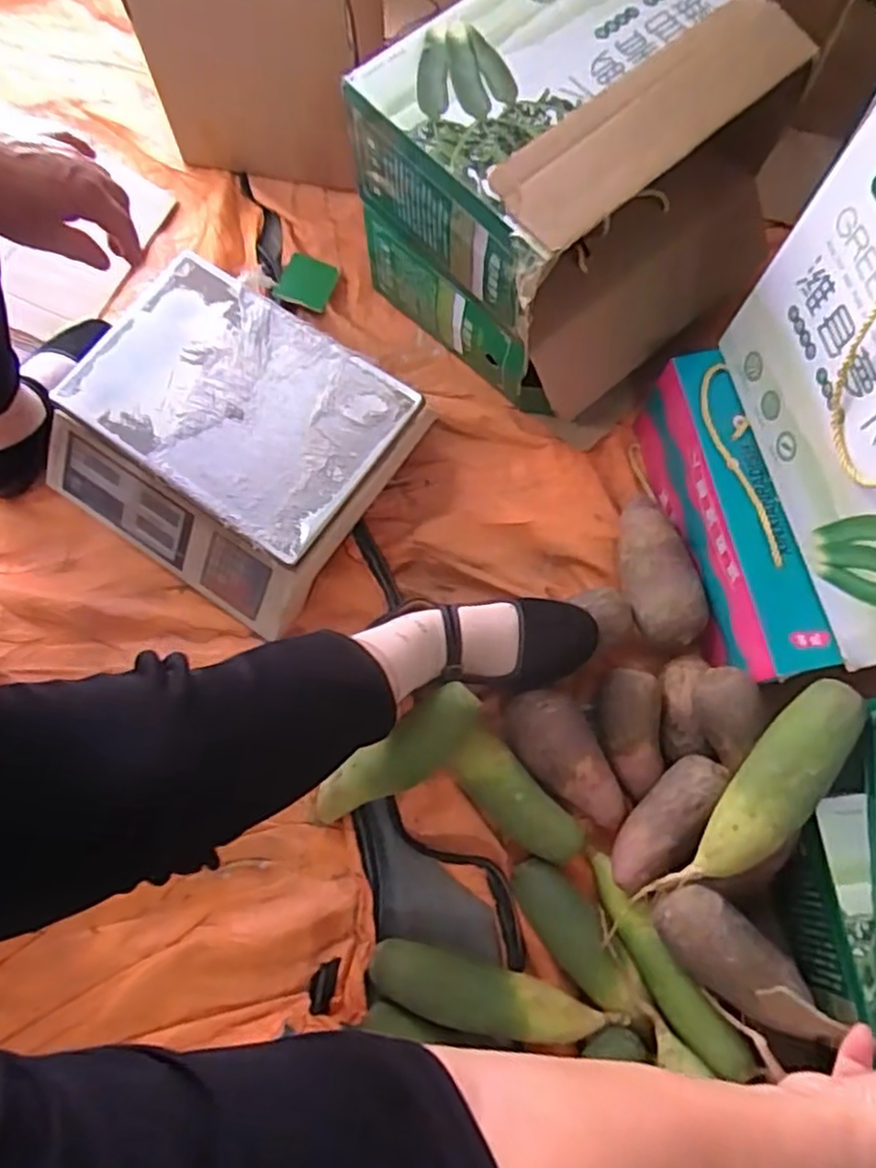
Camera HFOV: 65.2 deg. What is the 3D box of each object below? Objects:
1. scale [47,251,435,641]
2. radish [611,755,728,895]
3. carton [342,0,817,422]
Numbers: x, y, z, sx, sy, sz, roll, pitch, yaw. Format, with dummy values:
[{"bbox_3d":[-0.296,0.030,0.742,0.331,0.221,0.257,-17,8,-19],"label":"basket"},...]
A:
[{"bbox_3d":[-0.232,-0.159,0.759,0.347,0.091,0.290,35,77,10],"label":"scale"},{"bbox_3d":[0.210,0.218,0.633,0.052,0.050,0.140,33,77,10],"label":"radish"},{"bbox_3d":[0.156,-0.424,0.730,0.366,0.263,0.321,-39,77,-10],"label":"carton"}]

